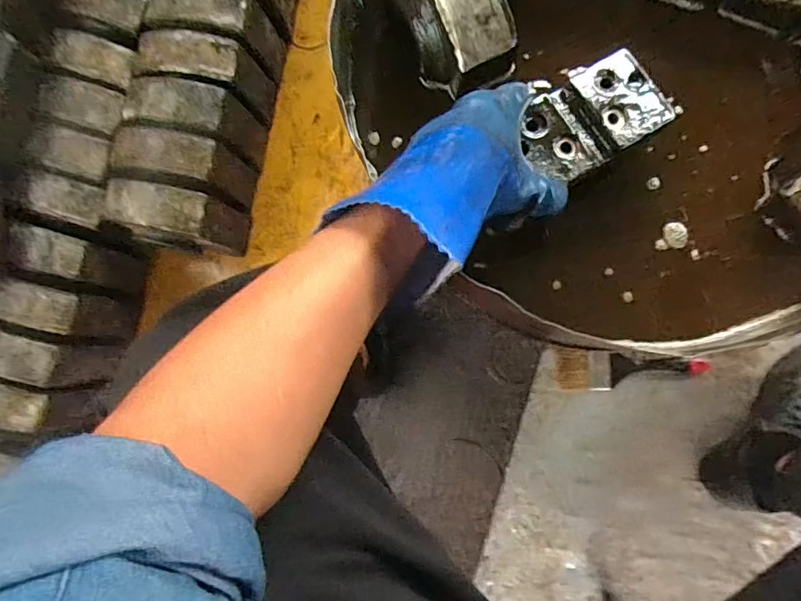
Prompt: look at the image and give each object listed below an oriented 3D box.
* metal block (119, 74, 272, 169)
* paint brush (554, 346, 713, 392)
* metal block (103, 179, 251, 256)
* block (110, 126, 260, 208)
[{"bbox_3d":[-0.319,-0.273,0.821,0.148,0.171,0.076,9,86,8],"label":"metal block"},{"bbox_3d":[0.331,0.106,0.748,0.211,0.030,0.061,3,86,8],"label":"paint brush"},{"bbox_3d":[-0.345,-0.120,0.815,0.149,0.179,0.083,7,86,8],"label":"metal block"},{"bbox_3d":[-0.330,-0.203,0.816,0.157,0.164,0.069,9,86,8],"label":"block"}]

